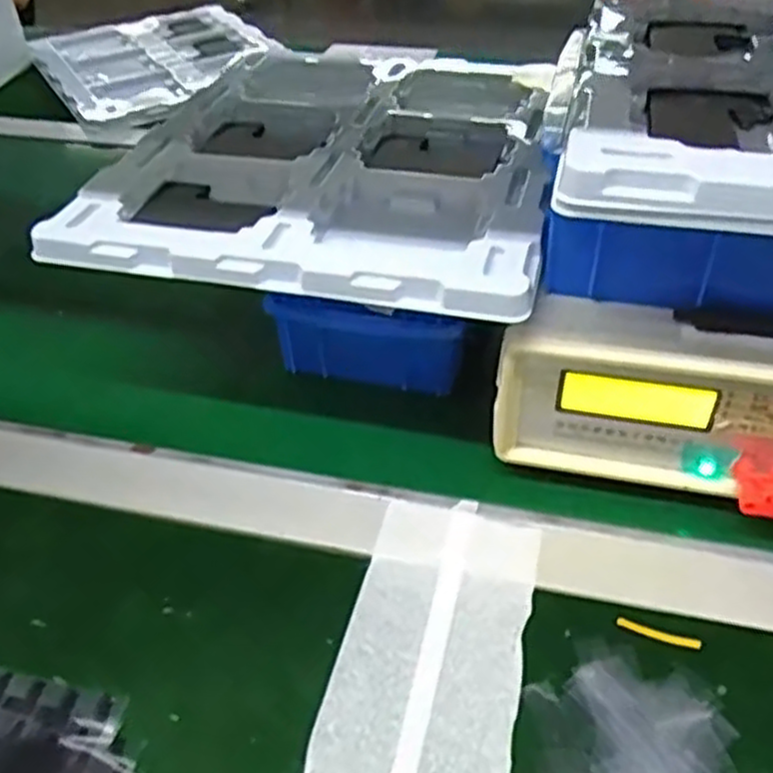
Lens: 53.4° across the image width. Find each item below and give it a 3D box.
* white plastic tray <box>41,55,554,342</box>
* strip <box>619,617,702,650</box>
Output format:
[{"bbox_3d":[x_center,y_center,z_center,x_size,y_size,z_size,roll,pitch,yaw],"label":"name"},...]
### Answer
[{"bbox_3d":[-0.031,-0.158,0.518,0.277,0.023,0.314,8,43,12],"label":"white plastic tray"},{"bbox_3d":[0.137,0.124,0.387,0.040,0.004,0.007,13,45,19],"label":"strip"}]

